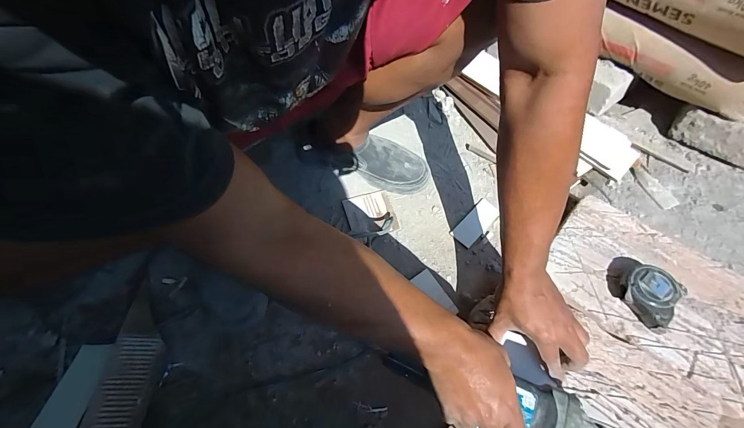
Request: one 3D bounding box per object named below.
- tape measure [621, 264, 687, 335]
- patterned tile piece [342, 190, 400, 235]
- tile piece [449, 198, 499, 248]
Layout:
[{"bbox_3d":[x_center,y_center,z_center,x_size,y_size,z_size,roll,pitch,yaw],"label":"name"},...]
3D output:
[{"bbox_3d":[0.402,0.116,0.474,0.069,0.034,0.073,-34,62,-14],"label":"tape measure"},{"bbox_3d":[-0.004,-0.001,0.643,0.090,0.008,0.084,-15,70,-6],"label":"patterned tile piece"},{"bbox_3d":[0.203,0.018,0.648,0.045,0.007,0.106,40,70,22],"label":"tile piece"}]

